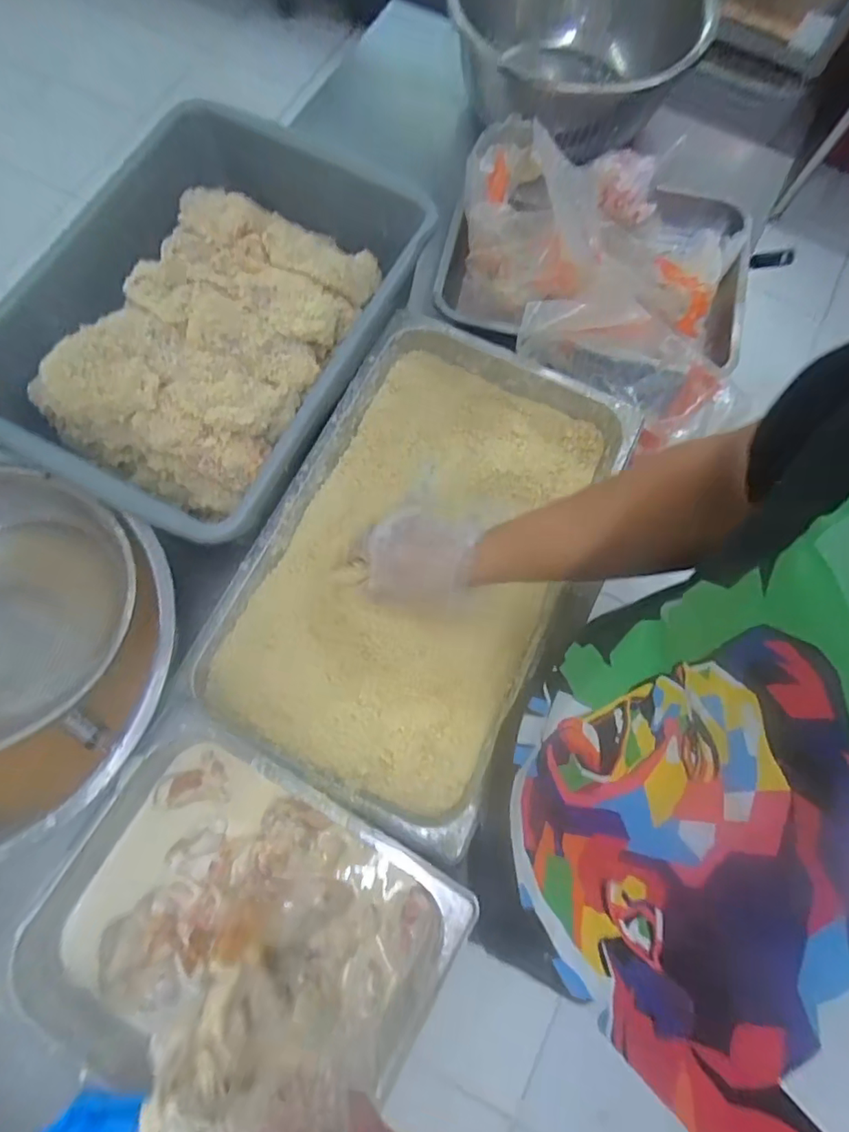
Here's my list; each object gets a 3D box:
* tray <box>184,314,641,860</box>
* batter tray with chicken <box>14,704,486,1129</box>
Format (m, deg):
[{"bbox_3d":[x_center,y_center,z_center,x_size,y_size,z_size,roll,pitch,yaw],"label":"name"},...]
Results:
[{"bbox_3d":[0.001,-0.019,0.584,0.308,0.058,0.510,26,76,5],"label":"tray"},{"bbox_3d":[-0.156,0.318,0.453,0.321,0.064,0.267,28,76,5],"label":"batter tray with chicken"}]

